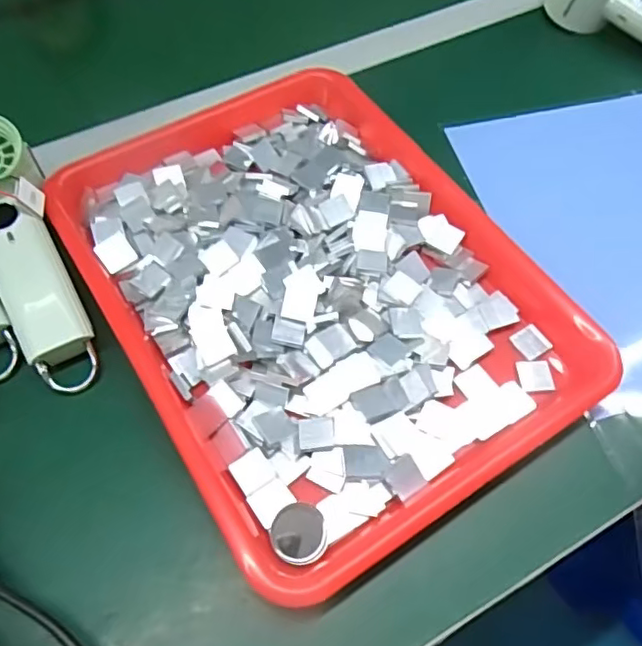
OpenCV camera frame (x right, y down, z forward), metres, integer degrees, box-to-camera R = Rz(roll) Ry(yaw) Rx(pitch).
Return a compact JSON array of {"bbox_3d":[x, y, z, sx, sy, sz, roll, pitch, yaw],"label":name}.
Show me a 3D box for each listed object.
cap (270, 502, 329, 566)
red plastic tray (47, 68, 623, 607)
[{"bbox_3d":[-0.011,0.111,0.312,0.029,0.009,0.030,0,60,0],"label":"cap"},{"bbox_3d":[-0.008,-0.034,0.393,0.244,0.027,0.341,-29,64,-15],"label":"red plastic tray"}]

